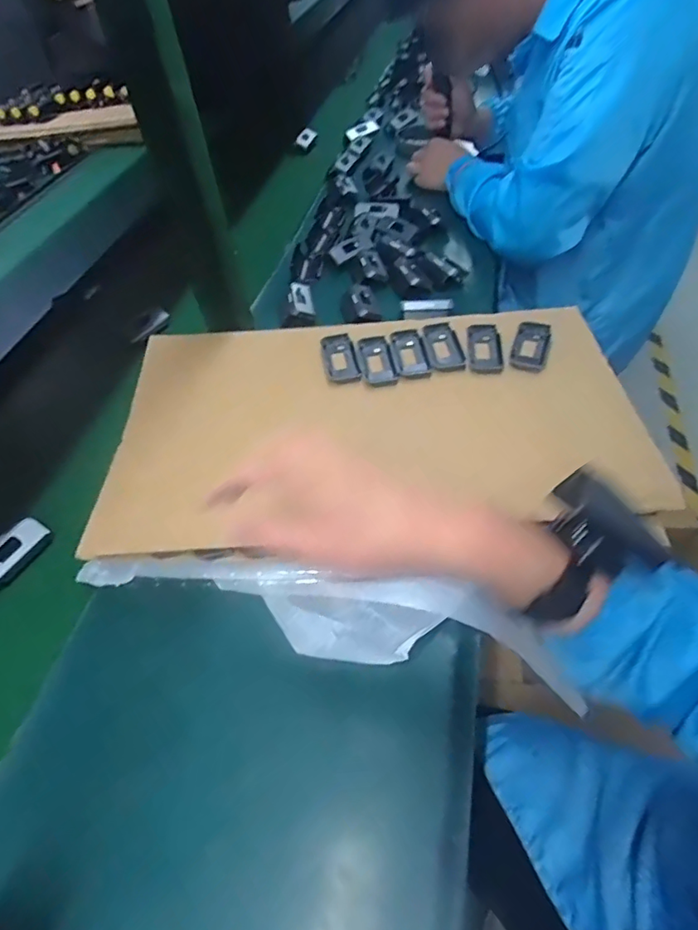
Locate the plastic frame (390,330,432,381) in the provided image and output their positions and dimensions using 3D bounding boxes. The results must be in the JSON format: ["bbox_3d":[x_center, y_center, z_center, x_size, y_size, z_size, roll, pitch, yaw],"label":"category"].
[{"bbox_3d":[0.068,-0.123,0.592,0.034,0.013,0.074,-9,50,-1],"label":"plastic frame"}]

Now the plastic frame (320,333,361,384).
[{"bbox_3d":[-0.010,-0.119,0.591,0.035,0.005,0.074,-13,56,-1],"label":"plastic frame"}]

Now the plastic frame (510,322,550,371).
[{"bbox_3d":[0.199,-0.132,0.578,0.038,0.008,0.075,13,53,16],"label":"plastic frame"}]

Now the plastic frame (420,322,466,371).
[{"bbox_3d":[0.105,-0.133,0.594,0.037,0.009,0.080,-8,50,-1],"label":"plastic frame"}]

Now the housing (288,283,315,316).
[{"bbox_3d":[-0.068,-0.231,0.736,0.032,0.013,0.078,-10,50,-2],"label":"housing"}]

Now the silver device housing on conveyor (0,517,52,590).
[{"bbox_3d":[-0.335,0.087,0.521,0.034,0.022,0.077,16,54,19],"label":"silver device housing on conveyor"}]

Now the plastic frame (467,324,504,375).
[{"bbox_3d":[0.151,-0.131,0.586,0.036,0.007,0.079,1,50,7],"label":"plastic frame"}]

